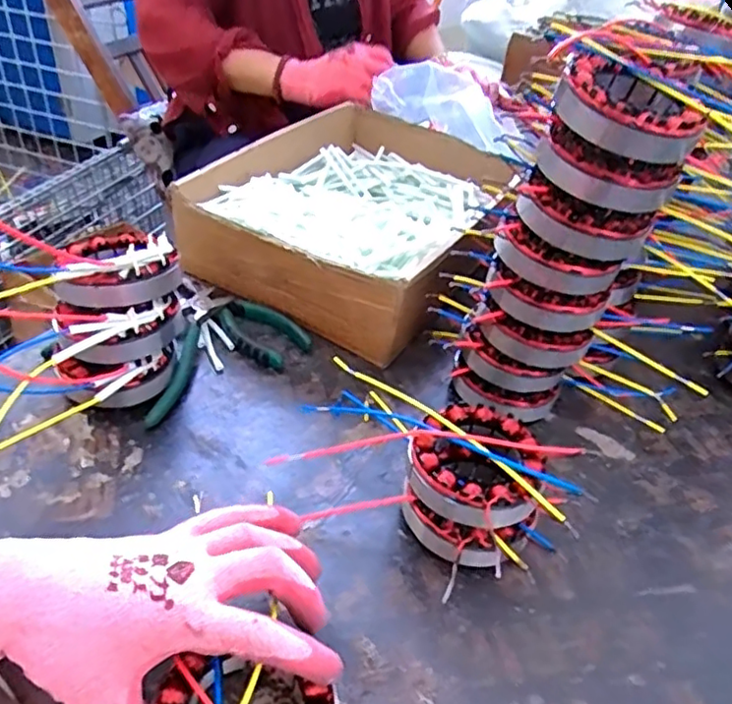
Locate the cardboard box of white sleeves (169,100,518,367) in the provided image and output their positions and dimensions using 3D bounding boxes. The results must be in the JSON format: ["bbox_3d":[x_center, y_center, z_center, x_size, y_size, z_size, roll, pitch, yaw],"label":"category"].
[{"bbox_3d":[-0.003,-0.153,0.676,0.244,0.097,0.354,20,41,15],"label":"cardboard box of white sleeves"}]

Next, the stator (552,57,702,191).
[{"bbox_3d":[0.156,-0.138,0.378,0.070,0.049,0.089,-21,47,-30],"label":"stator"}]

